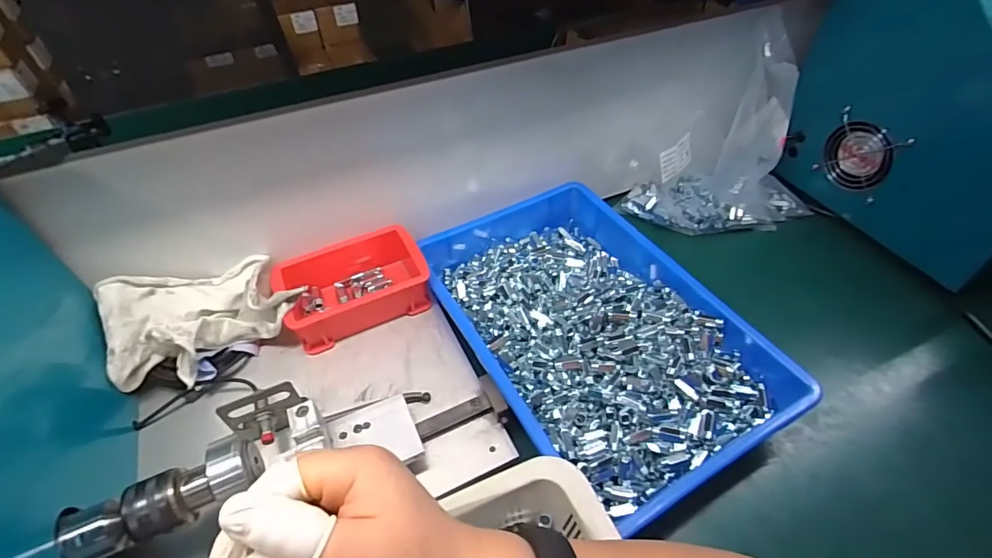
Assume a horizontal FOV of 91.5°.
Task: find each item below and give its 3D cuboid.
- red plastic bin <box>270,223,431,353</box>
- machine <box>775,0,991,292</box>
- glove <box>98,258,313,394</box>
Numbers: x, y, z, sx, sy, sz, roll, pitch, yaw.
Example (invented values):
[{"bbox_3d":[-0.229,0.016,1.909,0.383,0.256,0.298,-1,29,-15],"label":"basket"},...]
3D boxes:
[{"bbox_3d":[-0.153,0.006,0.527,0.145,0.052,0.098,-21,50,-17],"label":"red plastic bin"},{"bbox_3d":[0.581,-0.221,0.571,0.279,0.276,0.312,-21,50,-17],"label":"machine"},{"bbox_3d":[-0.283,0.041,0.482,0.171,0.079,0.108,-23,51,-19],"label":"glove"}]

